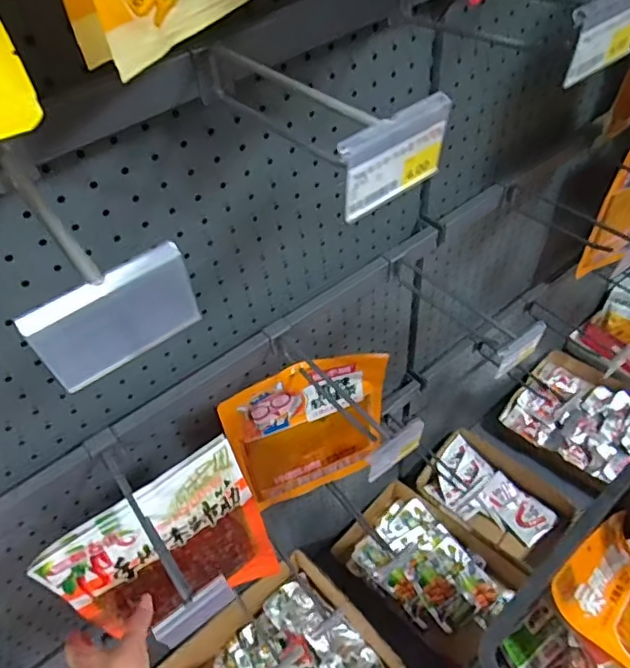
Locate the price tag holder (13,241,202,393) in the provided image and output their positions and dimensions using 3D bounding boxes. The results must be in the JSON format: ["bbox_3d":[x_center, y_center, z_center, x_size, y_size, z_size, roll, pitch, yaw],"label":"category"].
[{"bbox_3d":[-0.076,-0.005,0.221,0.061,0.045,0.006,-32,55,-21],"label":"price tag holder"}]

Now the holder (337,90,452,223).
[{"bbox_3d":[0.038,-0.084,0.271,0.061,0.043,0.007,-31,55,-20],"label":"holder"}]

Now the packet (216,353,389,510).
[{"bbox_3d":[-0.004,0.121,0.696,0.190,0.246,0.026,-21,52,-13],"label":"packet"}]

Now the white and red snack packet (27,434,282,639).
[{"bbox_3d":[-0.145,0.235,0.594,0.192,0.247,0.048,-28,54,-18],"label":"white and red snack packet"}]

